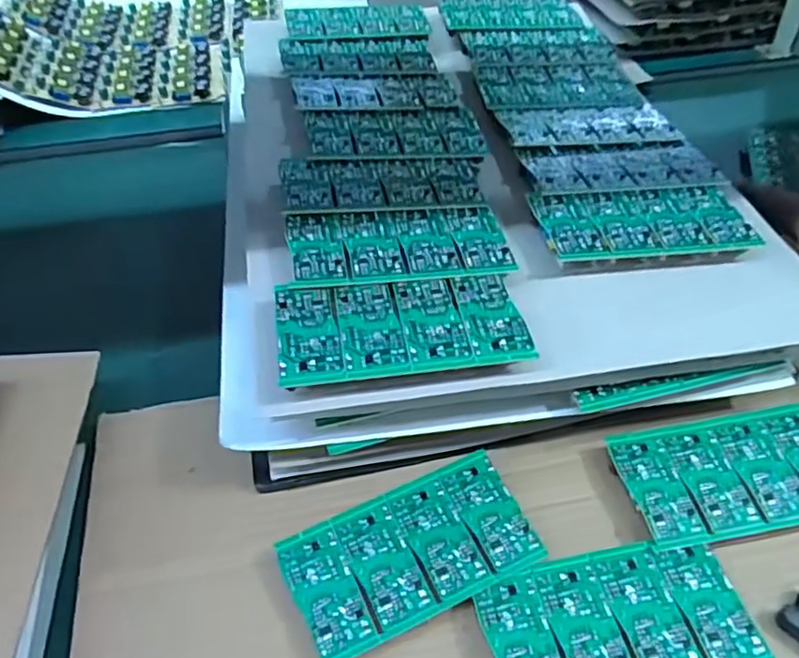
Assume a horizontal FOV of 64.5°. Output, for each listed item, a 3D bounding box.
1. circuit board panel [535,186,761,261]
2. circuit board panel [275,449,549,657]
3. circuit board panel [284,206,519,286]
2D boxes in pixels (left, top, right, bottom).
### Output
[{"bbox_3d":[0.160,-0.071,0.418,0.135,0.016,0.063,-6,49,-3],"label":"circuit board panel"},{"bbox_3d":[0.006,0.124,0.357,0.133,0.004,0.072,-21,54,-15],"label":"circuit board panel"},{"bbox_3d":[0.000,-0.056,0.391,0.132,0.011,0.064,-7,49,-4],"label":"circuit board panel"}]

